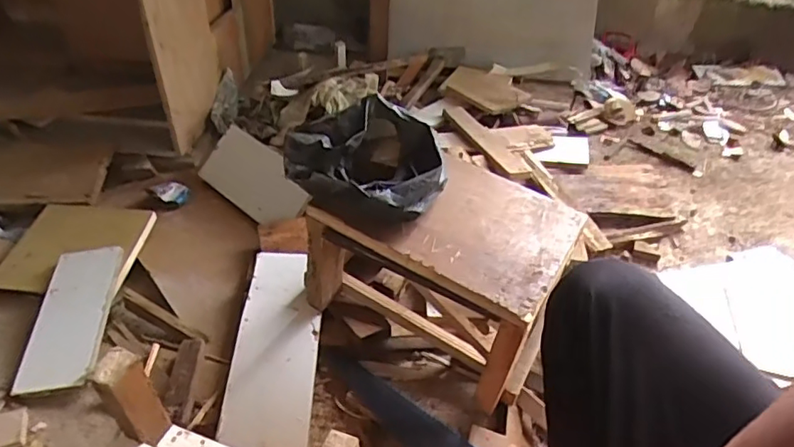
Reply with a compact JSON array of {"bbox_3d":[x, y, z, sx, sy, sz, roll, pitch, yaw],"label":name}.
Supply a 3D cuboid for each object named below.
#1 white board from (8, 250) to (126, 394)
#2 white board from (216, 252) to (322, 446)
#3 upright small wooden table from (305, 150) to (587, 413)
[{"bbox_3d":[-0.510,0.140,0.895,0.108,0.010,0.262,-8,45,-4],"label":"white board"},{"bbox_3d":[-0.179,0.181,0.845,0.120,0.025,0.343,1,44,-1],"label":"white board"},{"bbox_3d":[0.066,0.055,0.825,0.324,0.222,0.219,21,42,24],"label":"upright small wooden table"}]

